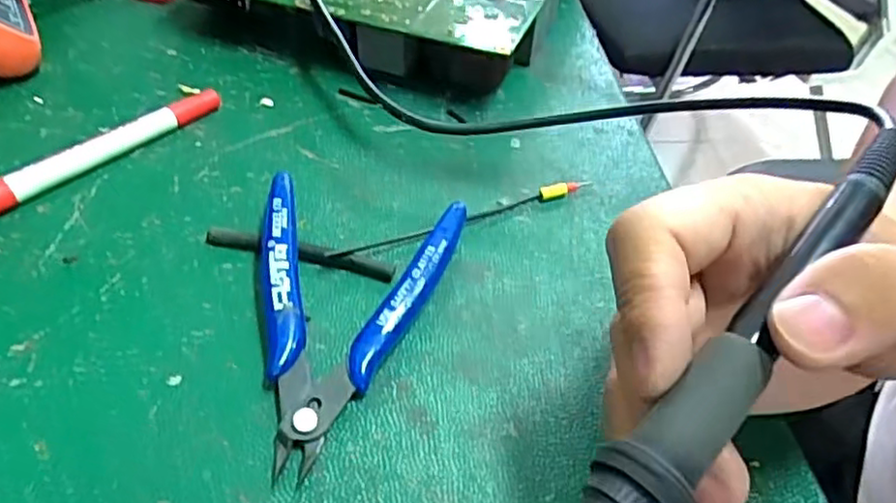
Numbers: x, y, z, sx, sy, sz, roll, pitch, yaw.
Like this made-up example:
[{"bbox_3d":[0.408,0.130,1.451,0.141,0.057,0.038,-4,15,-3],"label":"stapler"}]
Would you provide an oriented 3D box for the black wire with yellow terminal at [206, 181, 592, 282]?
[{"bbox_3d":[-0.012,-0.008,0.278,0.163,0.007,0.040,-8,46,-14],"label":"black wire with yellow terminal"}]

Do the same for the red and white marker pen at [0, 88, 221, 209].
[{"bbox_3d":[-0.157,-0.039,0.291,0.010,0.011,0.137,33,50,24],"label":"red and white marker pen"}]

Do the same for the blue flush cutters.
[{"bbox_3d":[-0.037,0.020,0.238,0.073,0.020,0.111,8,44,1],"label":"blue flush cutters"}]

